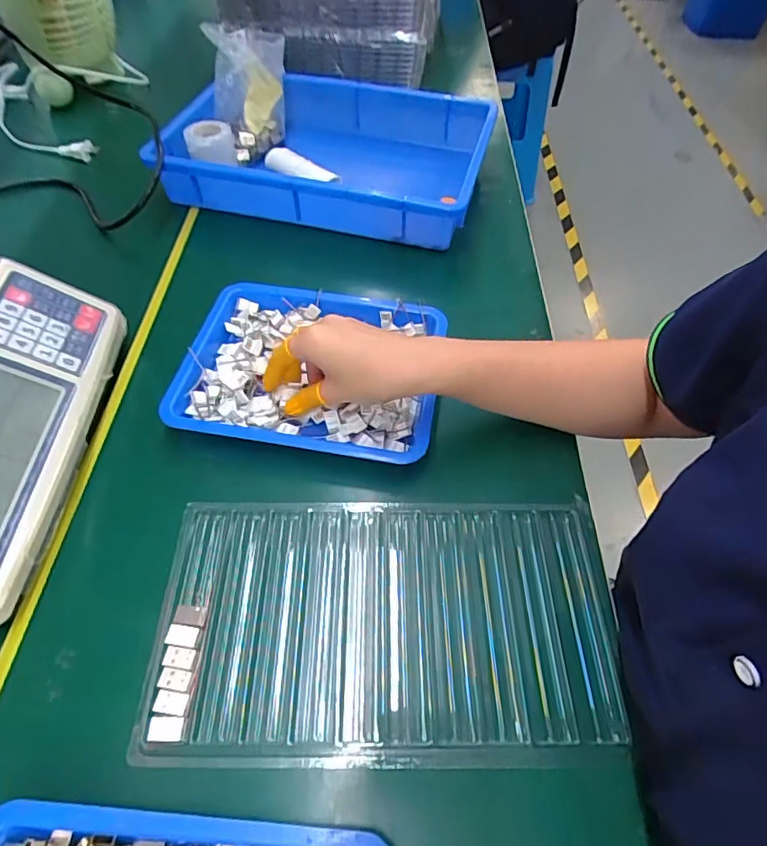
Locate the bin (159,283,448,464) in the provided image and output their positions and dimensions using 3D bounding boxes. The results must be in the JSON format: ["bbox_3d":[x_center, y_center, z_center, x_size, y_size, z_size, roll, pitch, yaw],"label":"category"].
[{"bbox_3d":[-0.064,-0.049,0.452,0.218,0.039,0.168,7,49,6],"label":"bin"}]

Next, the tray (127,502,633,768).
[{"bbox_3d":[0.003,0.129,0.346,0.295,0.025,0.162,1,54,-1],"label":"tray"}]

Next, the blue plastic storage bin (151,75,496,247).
[{"bbox_3d":[-0.067,-0.326,0.644,0.370,0.081,0.242,14,55,8],"label":"blue plastic storage bin"}]

